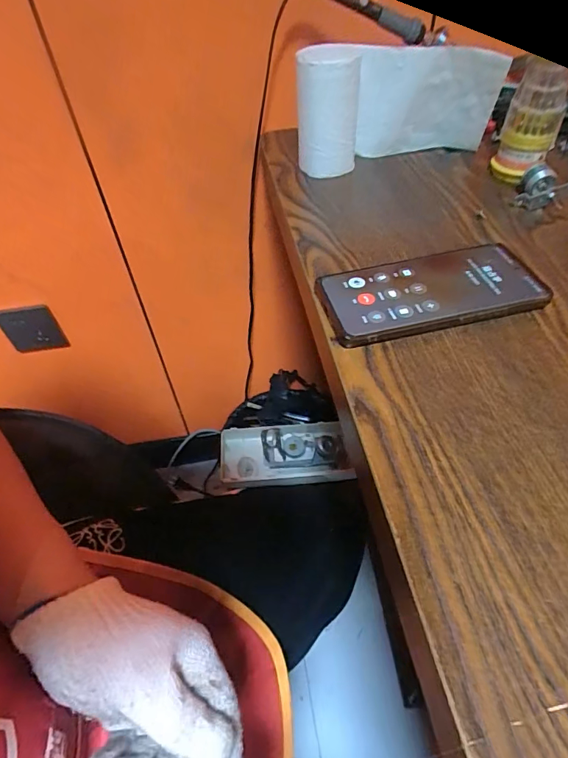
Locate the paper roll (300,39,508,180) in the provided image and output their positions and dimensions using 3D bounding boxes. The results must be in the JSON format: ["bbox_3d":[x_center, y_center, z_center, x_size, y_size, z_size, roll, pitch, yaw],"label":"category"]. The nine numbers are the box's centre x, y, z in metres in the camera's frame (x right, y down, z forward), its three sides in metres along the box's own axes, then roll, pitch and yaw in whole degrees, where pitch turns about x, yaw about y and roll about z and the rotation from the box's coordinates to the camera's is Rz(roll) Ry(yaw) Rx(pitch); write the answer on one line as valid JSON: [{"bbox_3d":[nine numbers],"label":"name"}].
[{"bbox_3d":[0.108,-0.259,0.406,0.181,0.124,0.047,-13,72,-6],"label":"paper roll"}]

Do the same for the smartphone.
[{"bbox_3d":[0.107,-0.064,0.318,0.151,0.009,0.068,-12,58,-5],"label":"smartphone"}]

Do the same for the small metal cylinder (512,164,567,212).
[{"bbox_3d":[0.240,-0.173,0.400,0.043,0.033,0.033,24,57,23],"label":"small metal cylinder"}]

